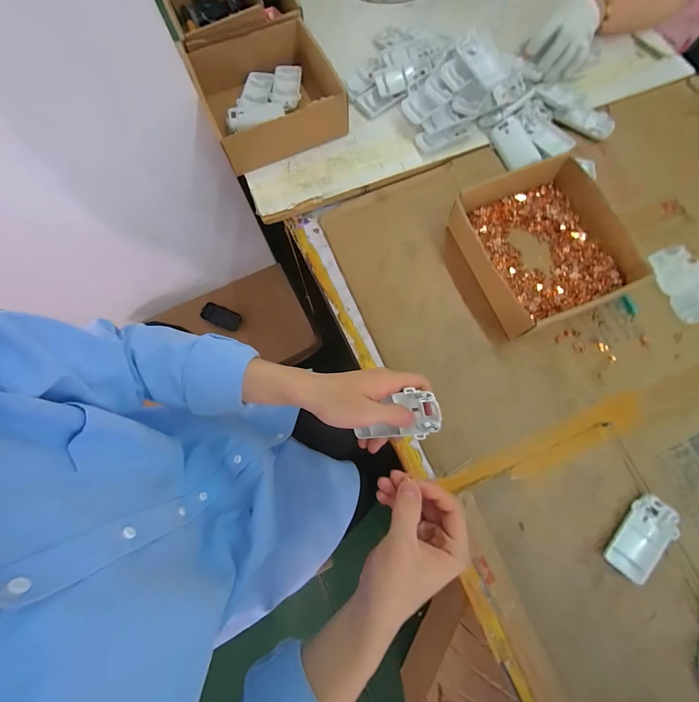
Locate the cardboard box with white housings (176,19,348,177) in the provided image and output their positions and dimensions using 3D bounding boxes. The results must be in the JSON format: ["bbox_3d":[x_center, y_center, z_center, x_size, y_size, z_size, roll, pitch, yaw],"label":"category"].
[{"bbox_3d":[-0.128,-0.421,0.545,0.208,0.066,0.203,-21,75,-4],"label":"cardboard box with white housings"}]

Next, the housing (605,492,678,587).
[{"bbox_3d":[0.345,0.219,0.390,0.051,0.018,0.097,41,80,11],"label":"housing"}]

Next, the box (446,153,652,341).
[{"bbox_3d":[0.271,-0.150,0.466,0.208,0.059,0.215,-21,75,-4],"label":"box"}]

